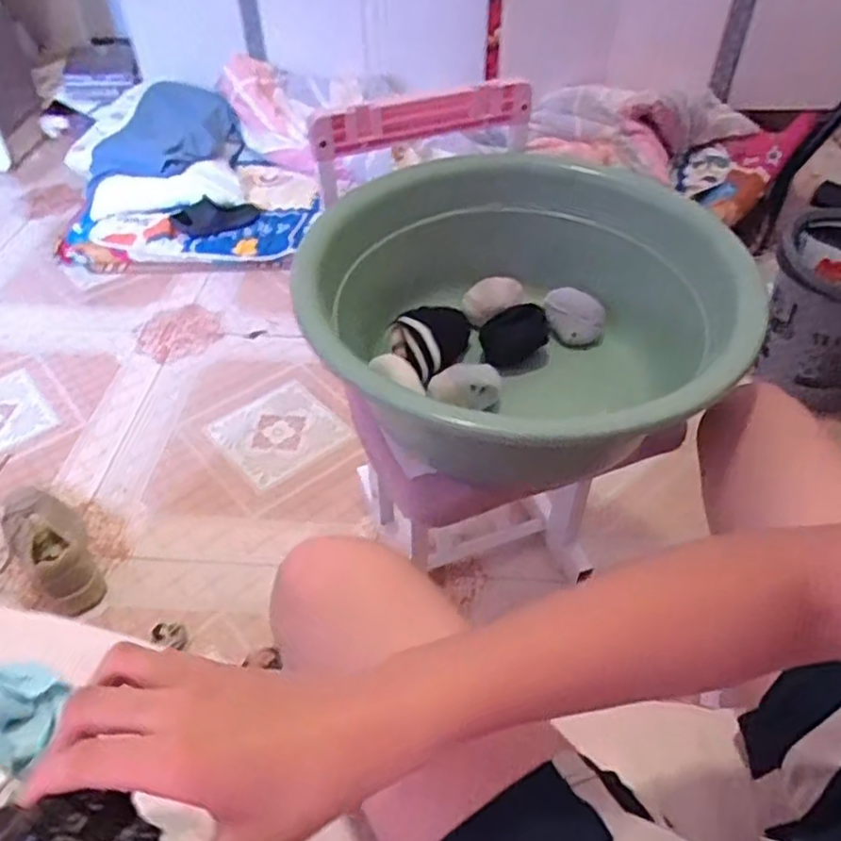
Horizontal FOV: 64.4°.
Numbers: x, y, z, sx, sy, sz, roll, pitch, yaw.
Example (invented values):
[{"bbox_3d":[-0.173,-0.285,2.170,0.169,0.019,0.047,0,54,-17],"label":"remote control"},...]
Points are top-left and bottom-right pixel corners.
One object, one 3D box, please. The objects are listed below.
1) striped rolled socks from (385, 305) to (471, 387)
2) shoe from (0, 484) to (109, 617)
[{"bbox_3d":[0.011,-0.098,0.828,0.075,0.072,0.129,19,49,18],"label":"striped rolled socks"},{"bbox_3d":[-0.611,0.208,1.109,0.107,0.095,0.244,-33,53,-27],"label":"shoe"}]

